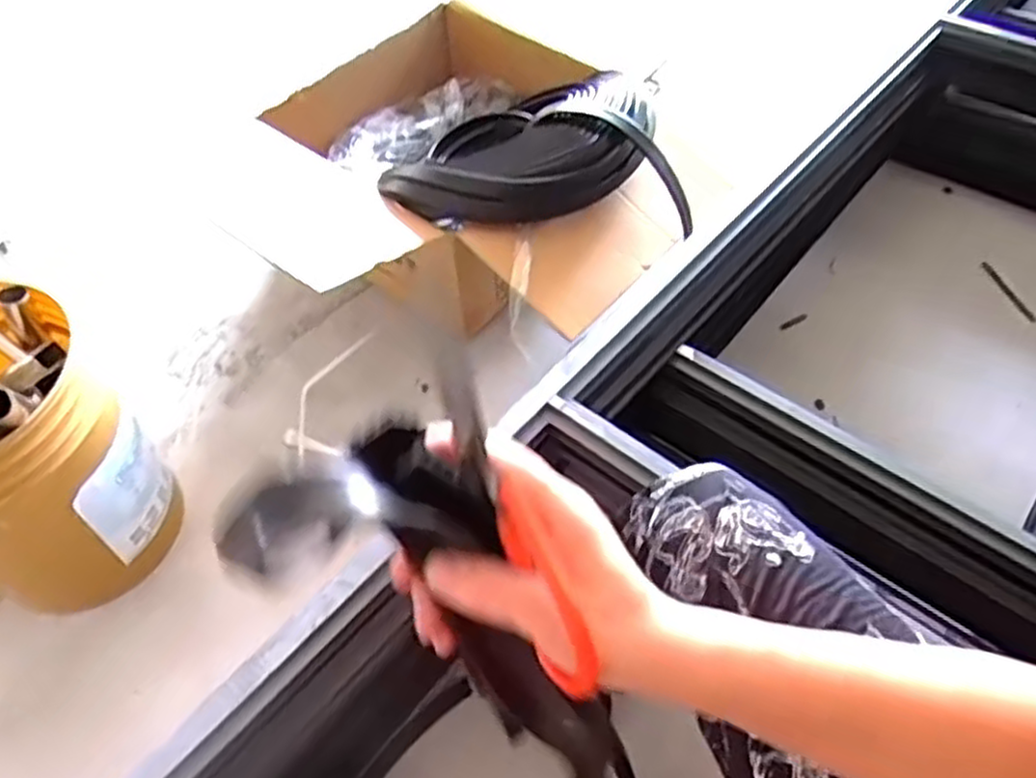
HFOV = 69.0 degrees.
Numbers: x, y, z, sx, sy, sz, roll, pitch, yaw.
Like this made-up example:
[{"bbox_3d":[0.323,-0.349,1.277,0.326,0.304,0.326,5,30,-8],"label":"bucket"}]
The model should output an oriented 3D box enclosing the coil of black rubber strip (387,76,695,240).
[{"bbox_3d":[0.033,-0.399,1.232,0.482,0.137,0.311,1,53,4],"label":"coil of black rubber strip"}]

